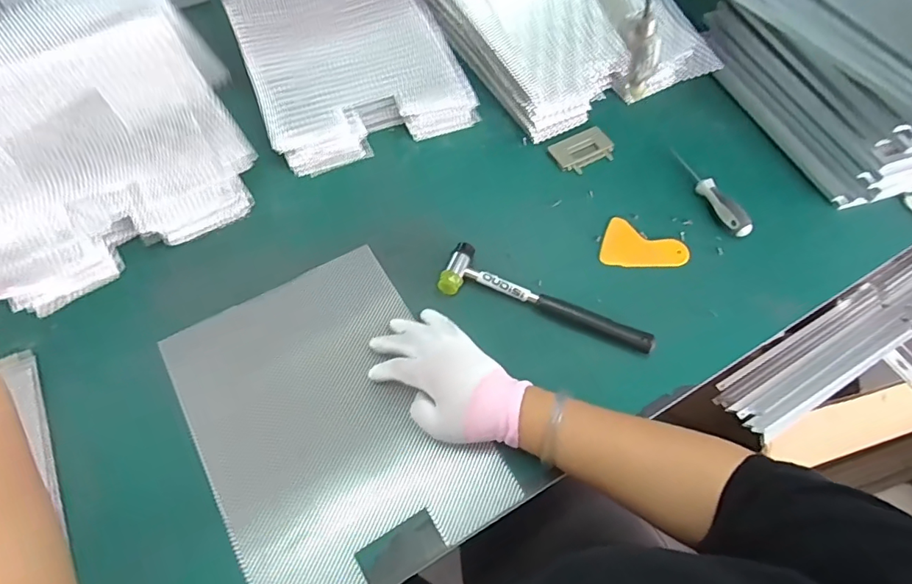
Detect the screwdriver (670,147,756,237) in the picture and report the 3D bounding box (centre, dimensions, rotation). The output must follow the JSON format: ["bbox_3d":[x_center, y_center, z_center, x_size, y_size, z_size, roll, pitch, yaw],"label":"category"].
[{"bbox_3d":[0.324,-0.133,0.661,0.024,0.024,0.154,-21,64,-13],"label":"screwdriver"}]

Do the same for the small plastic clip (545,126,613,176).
[{"bbox_3d":[0.173,-0.192,0.696,0.086,0.014,0.053,-26,66,-15],"label":"small plastic clip"}]

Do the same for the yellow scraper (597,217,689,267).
[{"bbox_3d":[0.233,-0.050,0.631,0.102,0.010,0.065,19,63,8],"label":"yellow scraper"}]

